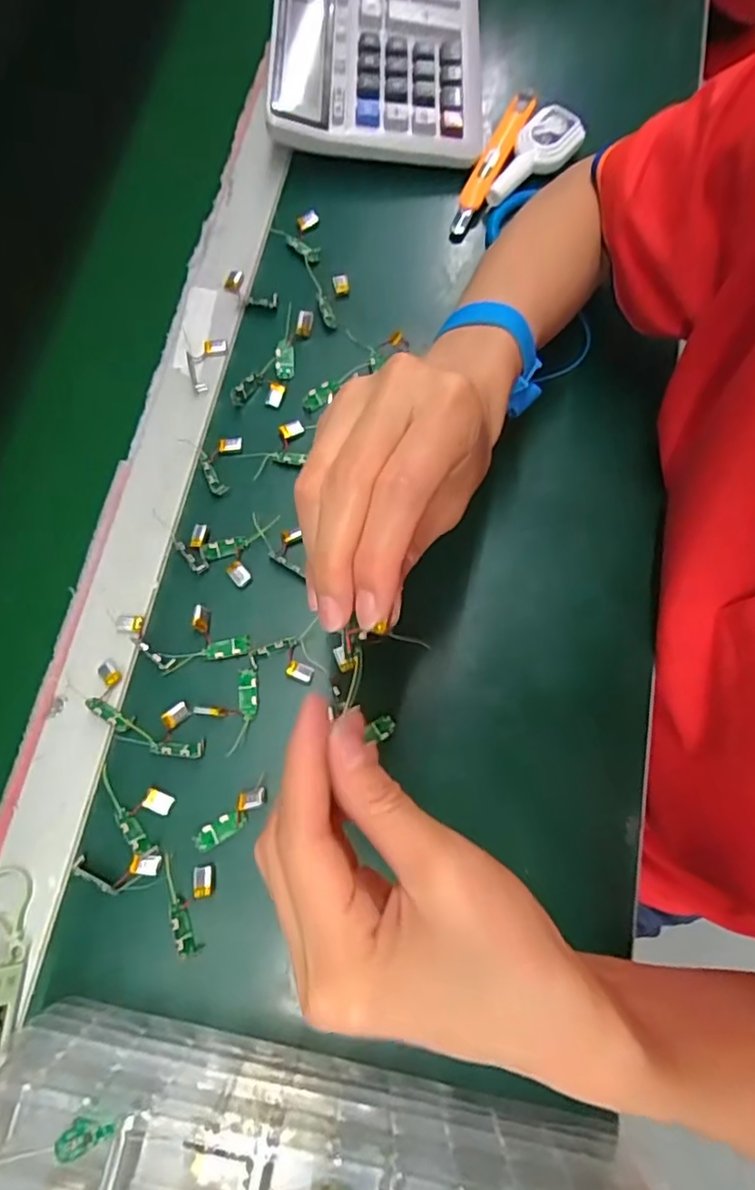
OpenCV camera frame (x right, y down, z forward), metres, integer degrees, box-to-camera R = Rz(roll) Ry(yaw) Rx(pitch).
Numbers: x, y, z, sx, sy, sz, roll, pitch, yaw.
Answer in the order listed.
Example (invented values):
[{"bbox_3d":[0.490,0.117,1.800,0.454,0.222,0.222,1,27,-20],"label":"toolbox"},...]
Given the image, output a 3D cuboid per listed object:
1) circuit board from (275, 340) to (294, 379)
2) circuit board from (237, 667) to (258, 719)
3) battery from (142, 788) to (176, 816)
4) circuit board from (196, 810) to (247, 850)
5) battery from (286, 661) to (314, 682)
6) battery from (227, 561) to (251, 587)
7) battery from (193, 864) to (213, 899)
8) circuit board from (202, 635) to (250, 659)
[{"bbox_3d":[-0.063,-0.161,0.415,0.013,0.004,0.028,-2,73,-1],"label":"circuit board"},{"bbox_3d":[-0.075,0.057,0.351,0.011,0.004,0.028,-3,73,-1],"label":"circuit board"},{"bbox_3d":[-0.120,0.113,0.334,0.015,0.004,0.011,20,74,6],"label":"battery"},{"bbox_3d":[-0.085,0.127,0.333,0.030,0.005,0.012,-30,76,-9],"label":"circuit board"},{"bbox_3d":[-0.045,0.044,0.354,0.015,0.004,0.009,19,74,5],"label":"battery"},{"bbox_3d":[-0.084,-0.013,0.370,0.011,0.004,0.016,-37,77,-11],"label":"battery"},{"bbox_3d":[-0.093,0.152,0.325,0.010,0.004,0.016,-4,73,-2],"label":"battery"},{"bbox_3d":[-0.088,0.030,0.359,0.027,0.004,0.012,-9,73,-3],"label":"circuit board"}]

